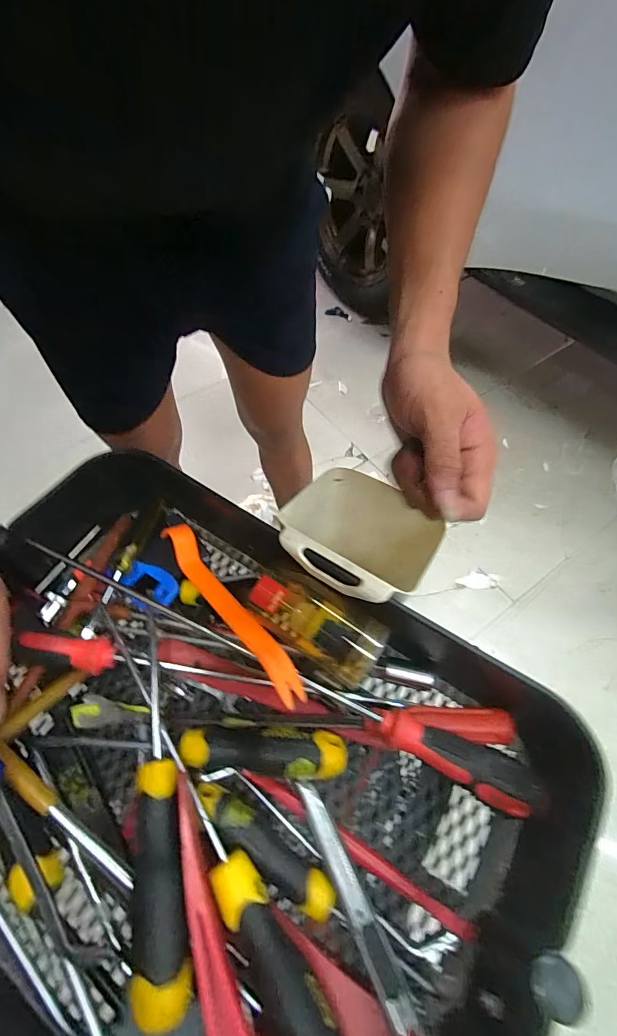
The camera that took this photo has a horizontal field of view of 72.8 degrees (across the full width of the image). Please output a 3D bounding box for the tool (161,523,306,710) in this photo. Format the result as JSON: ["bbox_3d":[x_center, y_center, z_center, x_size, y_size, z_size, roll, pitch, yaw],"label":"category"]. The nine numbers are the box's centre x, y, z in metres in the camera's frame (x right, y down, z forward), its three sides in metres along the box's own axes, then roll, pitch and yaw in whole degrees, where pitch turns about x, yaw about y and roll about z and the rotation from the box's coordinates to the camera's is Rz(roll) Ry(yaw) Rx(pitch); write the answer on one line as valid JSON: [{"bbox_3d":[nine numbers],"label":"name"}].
[{"bbox_3d":[-0.065,0.065,0.327,0.023,0.030,0.185,-32,64,-20],"label":"tool"}]

